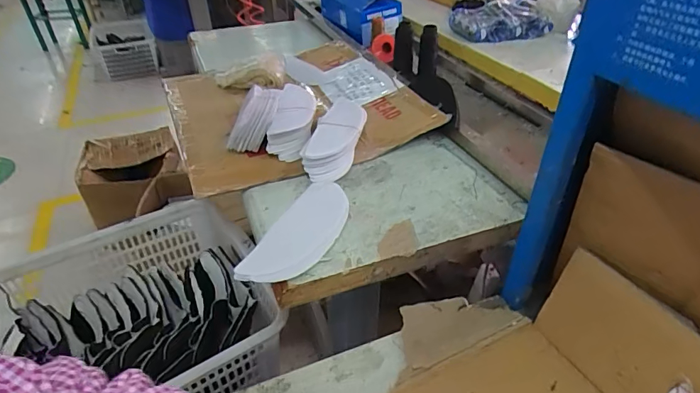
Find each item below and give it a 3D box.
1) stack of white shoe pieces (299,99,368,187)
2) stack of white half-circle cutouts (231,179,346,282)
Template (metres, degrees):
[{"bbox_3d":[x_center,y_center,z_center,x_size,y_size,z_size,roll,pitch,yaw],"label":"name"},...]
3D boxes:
[{"bbox_3d":[-0.020,-0.110,0.814,0.084,0.064,0.249,7,38,11],"label":"stack of white shoe pieces"},{"bbox_3d":[-0.067,0.048,0.629,0.097,0.015,0.229,12,39,18],"label":"stack of white half-circle cutouts"}]

